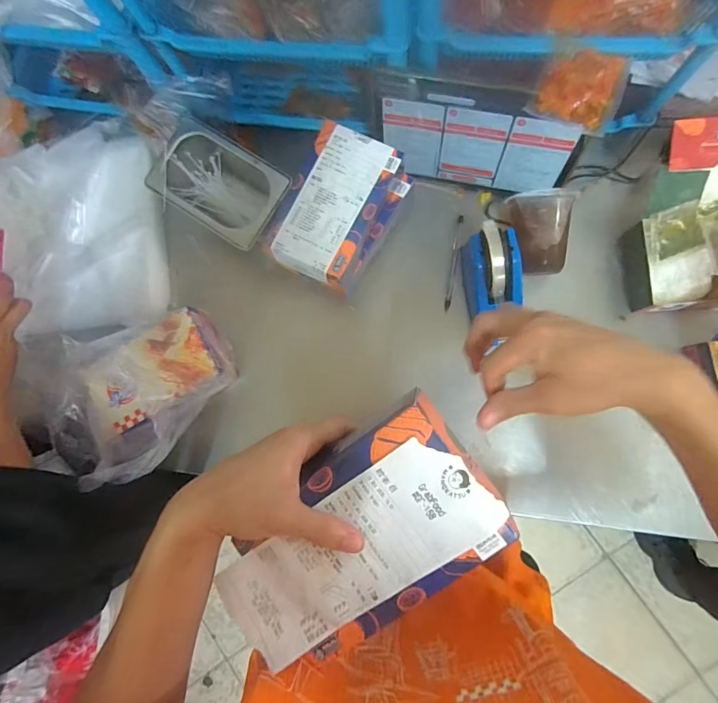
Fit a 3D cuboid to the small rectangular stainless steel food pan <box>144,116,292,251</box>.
[{"bbox_3d":[-0.182,-0.218,0.594,0.192,0.094,0.110,34,89,9],"label":"small rectangular stainless steel food pan"}]

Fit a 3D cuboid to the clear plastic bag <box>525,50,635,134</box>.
[{"bbox_3d":[0.225,-0.269,0.431,0.080,0.014,0.074,20,87,8],"label":"clear plastic bag"}]

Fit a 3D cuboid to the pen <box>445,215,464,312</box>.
[{"bbox_3d":[0.134,-0.126,0.597,0.009,0.008,0.136,9,86,8],"label":"pen"}]

